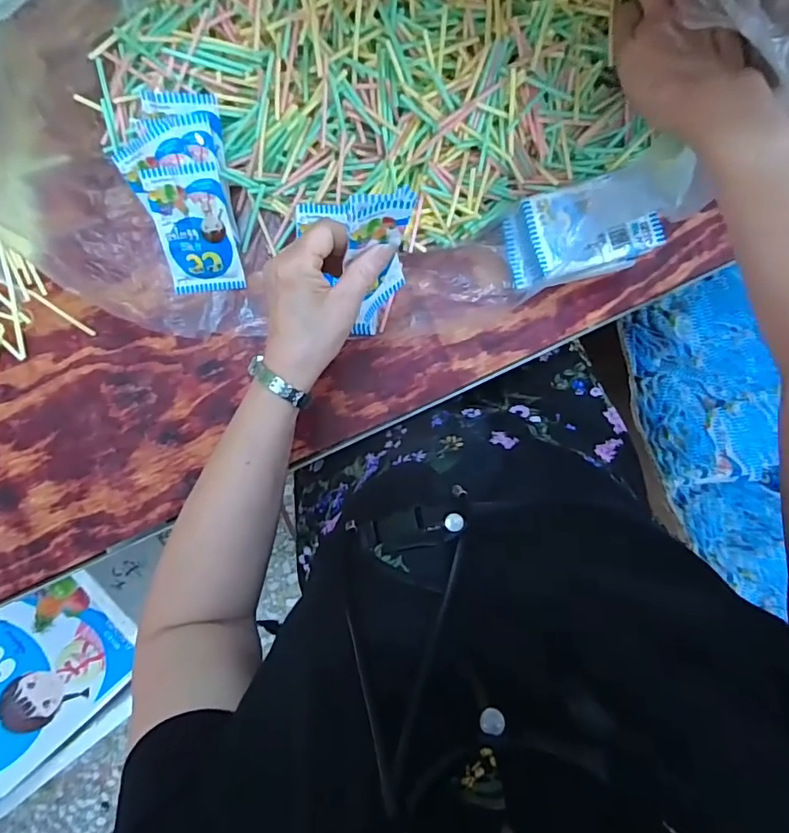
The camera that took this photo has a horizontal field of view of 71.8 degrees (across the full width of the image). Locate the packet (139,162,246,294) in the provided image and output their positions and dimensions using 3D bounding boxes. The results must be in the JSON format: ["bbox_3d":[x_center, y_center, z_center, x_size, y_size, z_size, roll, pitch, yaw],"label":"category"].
[{"bbox_3d":[-0.173,-0.160,0.474,0.062,0.011,0.104,-5,121,3],"label":"packet"}]

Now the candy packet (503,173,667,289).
[{"bbox_3d":[0.158,-0.158,0.463,0.122,0.025,0.074,-14,94,4],"label":"candy packet"}]

